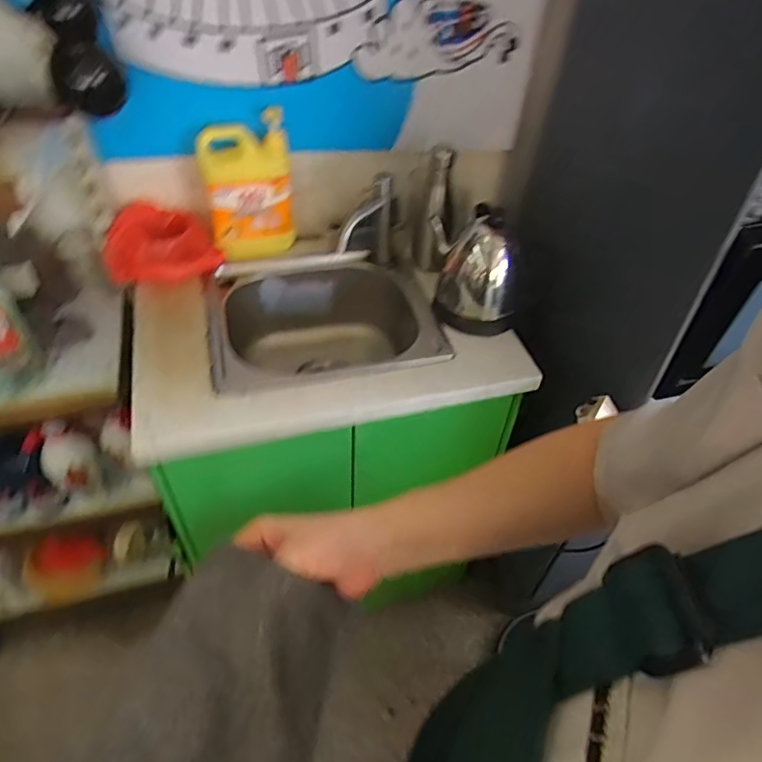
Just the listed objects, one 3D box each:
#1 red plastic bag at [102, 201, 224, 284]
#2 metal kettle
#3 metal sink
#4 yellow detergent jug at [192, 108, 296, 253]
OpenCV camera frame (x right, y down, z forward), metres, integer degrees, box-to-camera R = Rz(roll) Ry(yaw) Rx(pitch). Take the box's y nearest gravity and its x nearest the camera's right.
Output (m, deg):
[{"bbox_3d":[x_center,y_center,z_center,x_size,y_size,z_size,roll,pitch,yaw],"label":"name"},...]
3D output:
[{"bbox_3d":[-0.401,-0.250,1.008,0.190,0.083,0.165,-21,52,-22],"label":"red plastic bag"},{"bbox_3d":[0.157,-0.187,0.914,0.134,0.169,0.148,-1,47,-6],"label":"metal kettle"},{"bbox_3d":[-0.109,-0.062,1.030,0.379,0.199,0.342,-8,48,-12],"label":"metal sink"},{"bbox_3d":[-0.242,-0.347,1.014,0.153,0.234,0.070,-10,48,-14],"label":"yellow detergent jug"}]

